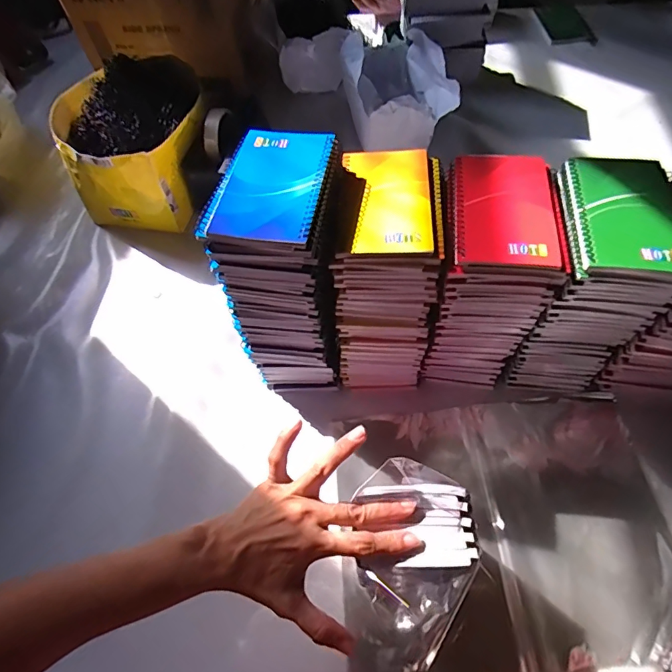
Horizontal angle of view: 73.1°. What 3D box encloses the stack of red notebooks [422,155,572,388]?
[{"bbox_3d":[0.154,-0.058,0.481,0.094,0.211,0.135,6,60,8],"label":"stack of red notebooks"}]

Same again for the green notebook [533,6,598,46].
[{"bbox_3d":[0.467,-0.640,0.930,0.090,0.007,0.150,-4,60,2],"label":"green notebook"}]

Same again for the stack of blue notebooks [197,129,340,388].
[{"bbox_3d":[-0.045,-0.063,0.486,0.105,0.246,0.148,4,60,7],"label":"stack of blue notebooks"}]

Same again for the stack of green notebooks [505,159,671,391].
[{"bbox_3d":[0.247,-0.050,0.472,0.096,0.217,0.139,4,60,7],"label":"stack of green notebooks"}]

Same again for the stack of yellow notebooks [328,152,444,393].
[{"bbox_3d":[0.052,-0.062,0.488,0.095,0.208,0.157,0,60,5],"label":"stack of yellow notebooks"}]

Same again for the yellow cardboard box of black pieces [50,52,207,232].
[{"bbox_3d":[-0.304,-0.286,0.700,0.210,0.162,0.185,-2,60,4],"label":"yellow cardboard box of black pieces"}]

